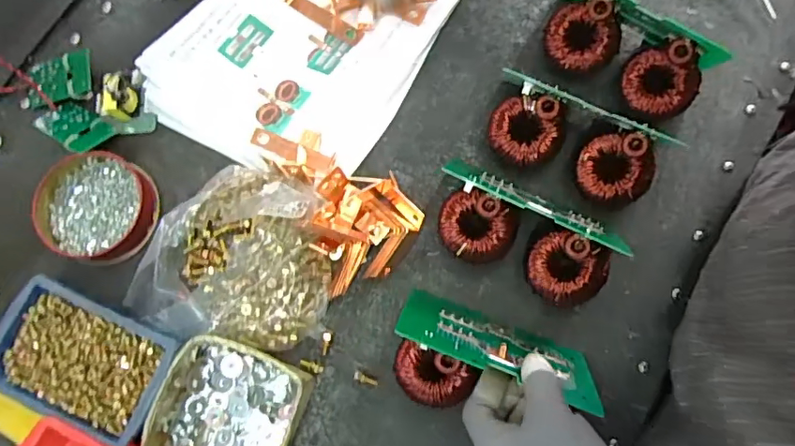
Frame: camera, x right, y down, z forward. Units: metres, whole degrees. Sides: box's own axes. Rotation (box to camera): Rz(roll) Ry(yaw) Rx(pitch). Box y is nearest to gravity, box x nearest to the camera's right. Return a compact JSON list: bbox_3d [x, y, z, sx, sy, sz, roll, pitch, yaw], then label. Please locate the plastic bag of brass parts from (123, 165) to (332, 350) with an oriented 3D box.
[{"bbox_3d":[-0.140,0.030,0.474,0.168,0.047,0.165,21,79,4],"label":"plastic bag of brass parts"}]

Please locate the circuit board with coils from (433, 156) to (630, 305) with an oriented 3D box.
[{"bbox_3d":[0.106,0.007,0.465,0.162,0.072,0.078,30,80,6],"label":"circuit board with coils"}]

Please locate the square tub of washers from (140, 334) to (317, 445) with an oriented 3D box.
[{"bbox_3d":[-0.144,0.163,0.446,0.118,0.041,0.118,22,79,5],"label":"square tub of washers"}]

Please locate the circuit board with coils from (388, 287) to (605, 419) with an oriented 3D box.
[{"bbox_3d":[0.075,0.130,0.444,0.168,0.103,0.074,21,105,4],"label":"circuit board with coils"}]

